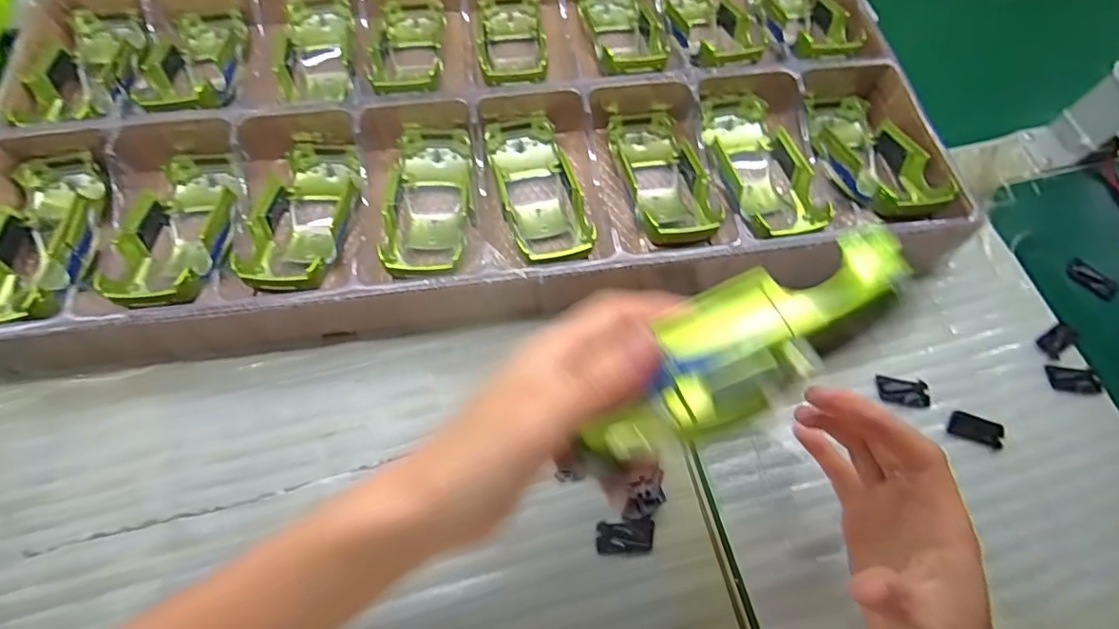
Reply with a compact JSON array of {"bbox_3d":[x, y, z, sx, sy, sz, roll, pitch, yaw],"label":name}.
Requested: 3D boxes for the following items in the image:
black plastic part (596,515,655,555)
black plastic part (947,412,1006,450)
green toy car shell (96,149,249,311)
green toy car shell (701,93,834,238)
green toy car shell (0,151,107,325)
[{"bbox_3d":[0.039,0.129,0.310,0.034,0.004,0.018,-6,69,-4],"label":"black plastic part"},{"bbox_3d":[0.268,0.074,0.343,0.034,0.008,0.017,20,70,6],"label":"black plastic part"},{"bbox_3d":[-0.246,-0.057,0.354,0.074,0.028,0.137,-9,52,-5],"label":"green toy car shell"},{"bbox_3d":[0.144,-0.110,0.386,0.057,0.038,0.135,-11,70,-6],"label":"green toy car shell"},{"bbox_3d":[-0.336,-0.051,0.345,0.056,0.034,0.131,-9,70,-5],"label":"green toy car shell"}]

